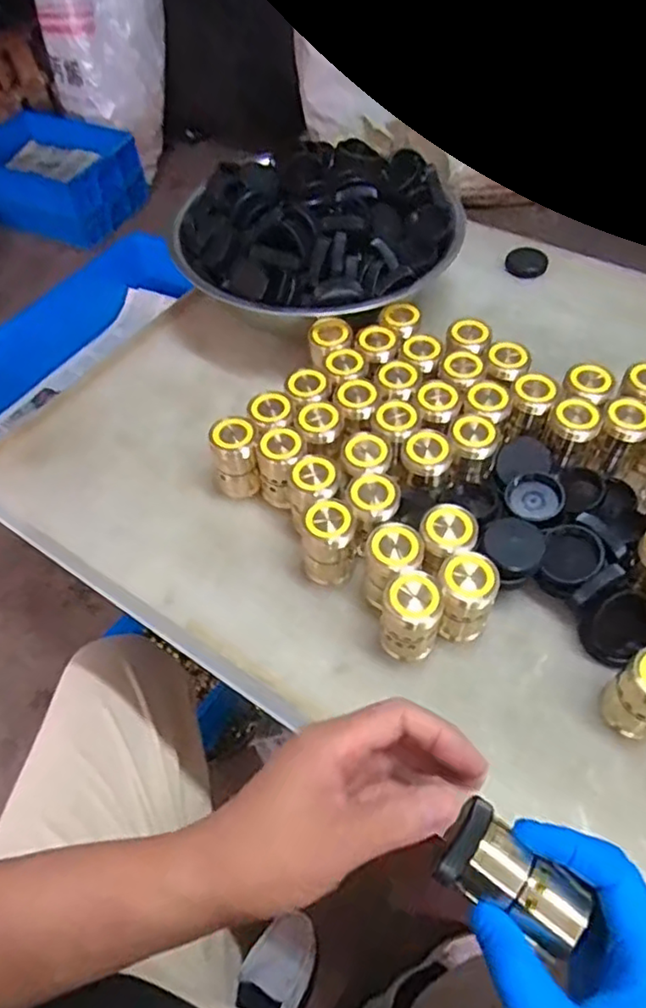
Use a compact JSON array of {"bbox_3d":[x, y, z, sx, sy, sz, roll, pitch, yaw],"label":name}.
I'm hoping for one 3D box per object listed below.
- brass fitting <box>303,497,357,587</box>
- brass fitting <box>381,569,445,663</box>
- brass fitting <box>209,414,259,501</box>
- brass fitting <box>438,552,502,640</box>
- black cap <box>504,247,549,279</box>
[{"bbox_3d":[0.005,0.030,0.462,0.034,0.069,0.033,-1,54,1],"label":"brass fitting"},{"bbox_3d":[0.059,0.076,0.424,0.038,0.075,0.037,-1,54,1],"label":"brass fitting"},{"bbox_3d":[-0.072,-0.037,0.514,0.035,0.072,0.029,-9,55,-5],"label":"brass fitting"},{"bbox_3d":[0.096,0.066,0.433,0.038,0.073,0.034,24,59,18],"label":"brass fitting"},{"bbox_3d":[0.223,-0.265,0.689,0.043,0.012,0.048,21,58,16],"label":"black cap"}]

